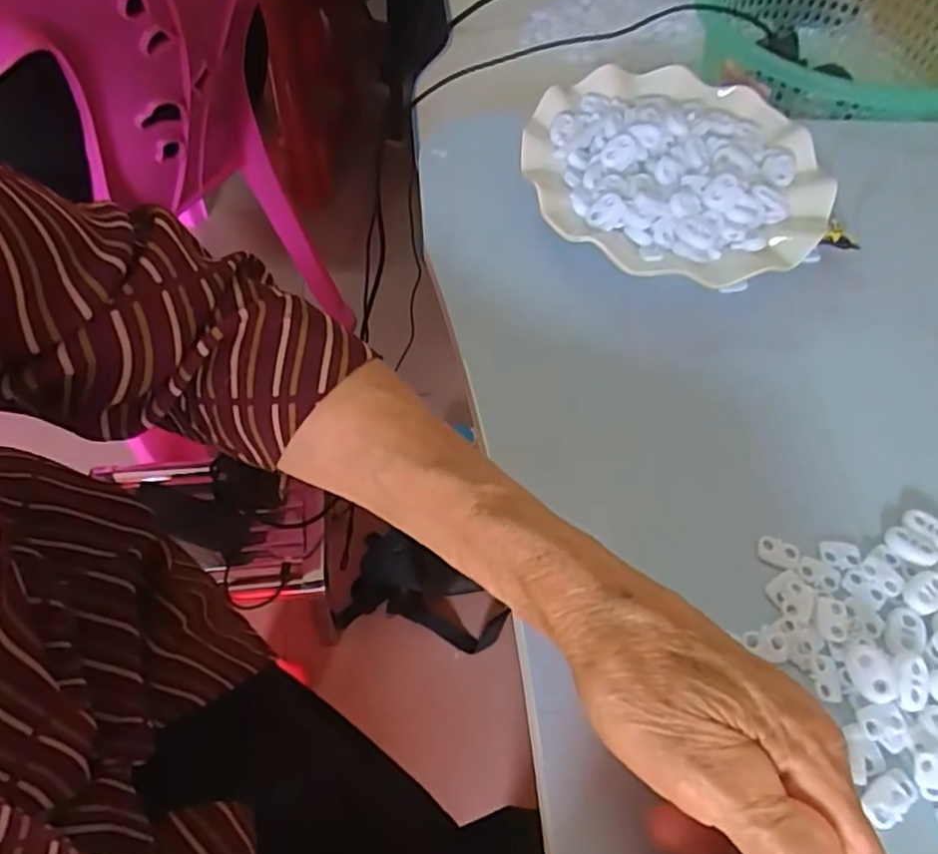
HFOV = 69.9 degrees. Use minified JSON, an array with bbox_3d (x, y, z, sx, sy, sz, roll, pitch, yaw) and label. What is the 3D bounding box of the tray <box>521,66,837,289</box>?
[{"bbox_3d":[0.122,-0.151,0.395,0.172,0.029,0.167,14,57,5],"label":"tray"}]

